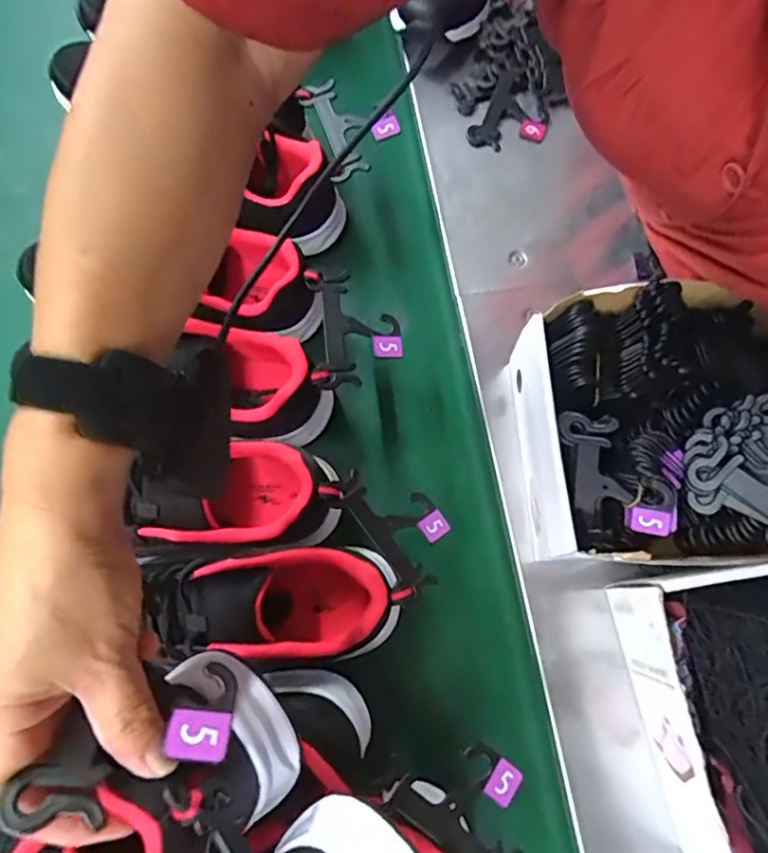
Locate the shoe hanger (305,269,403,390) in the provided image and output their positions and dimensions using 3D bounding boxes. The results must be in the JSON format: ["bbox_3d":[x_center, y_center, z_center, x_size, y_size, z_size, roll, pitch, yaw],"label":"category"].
[{"bbox_3d":[-0.023,-0.079,0.442,0.069,0.017,0.098,-5,74,-3],"label":"shoe hanger"}]

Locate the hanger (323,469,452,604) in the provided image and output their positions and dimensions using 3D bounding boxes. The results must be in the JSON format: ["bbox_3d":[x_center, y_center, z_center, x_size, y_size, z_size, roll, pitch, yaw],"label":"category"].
[{"bbox_3d":[0.009,0.069,0.411,0.072,0.011,0.099,-27,75,-36],"label":"hanger"}]

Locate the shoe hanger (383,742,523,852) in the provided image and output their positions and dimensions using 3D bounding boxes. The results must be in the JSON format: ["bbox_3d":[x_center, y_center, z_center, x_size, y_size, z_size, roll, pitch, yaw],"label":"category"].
[{"bbox_3d":[0.055,0.237,0.350,0.088,0.012,0.068,43,77,10],"label":"shoe hanger"}]

